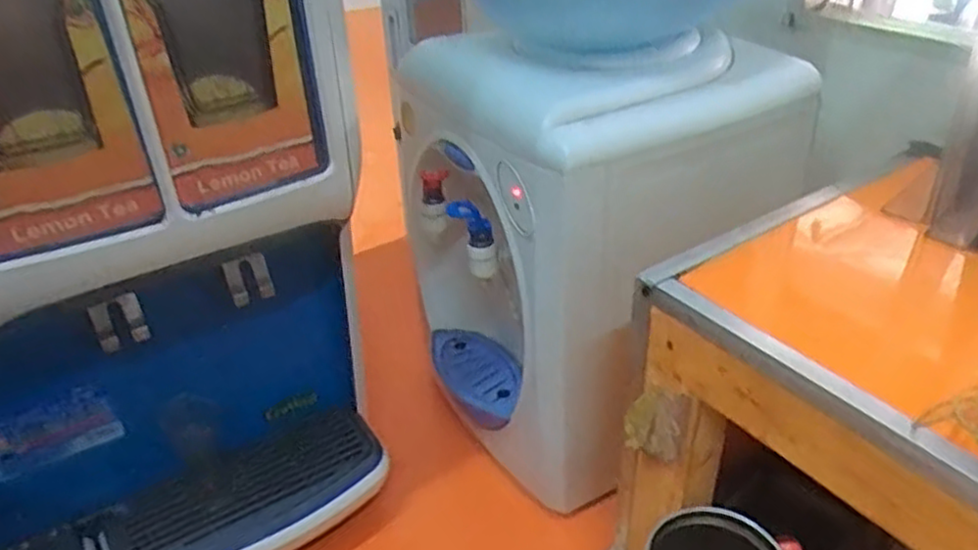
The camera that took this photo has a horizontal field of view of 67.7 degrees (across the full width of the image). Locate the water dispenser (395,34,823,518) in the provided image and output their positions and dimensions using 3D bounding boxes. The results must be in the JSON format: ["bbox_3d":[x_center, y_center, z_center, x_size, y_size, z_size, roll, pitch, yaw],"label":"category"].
[{"bbox_3d":[0.095,-0.038,0.788,0.302,0.403,0.302,-20,38,-25],"label":"water dispenser"}]

